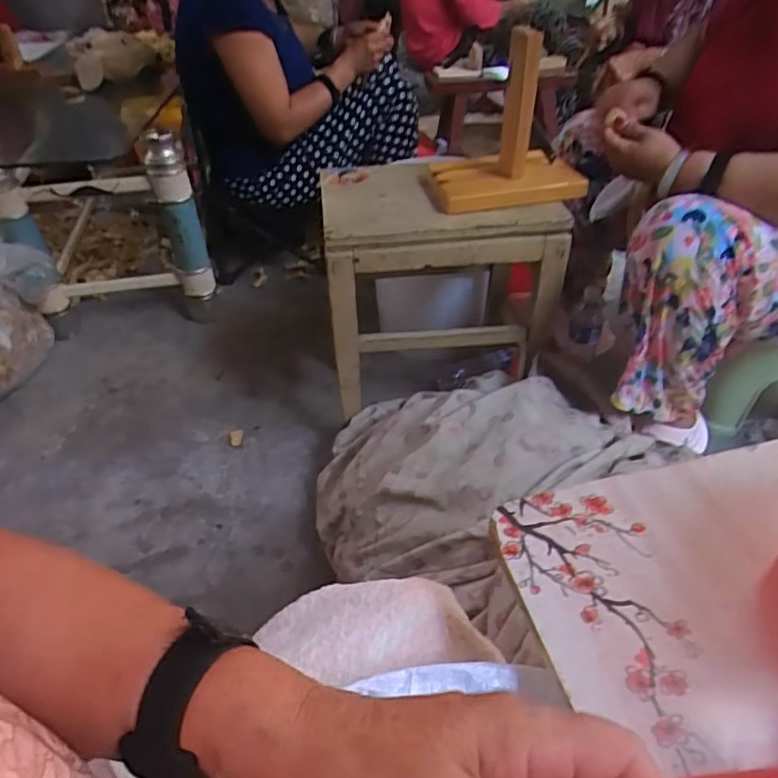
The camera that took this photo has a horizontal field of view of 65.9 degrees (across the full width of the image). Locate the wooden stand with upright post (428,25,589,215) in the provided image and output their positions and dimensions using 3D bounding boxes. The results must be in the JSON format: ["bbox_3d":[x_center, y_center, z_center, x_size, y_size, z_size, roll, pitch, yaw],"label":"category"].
[{"bbox_3d":[0.172,-0.387,0.863,0.221,0.198,0.159,-6,41,-5],"label":"wooden stand with upright post"}]

